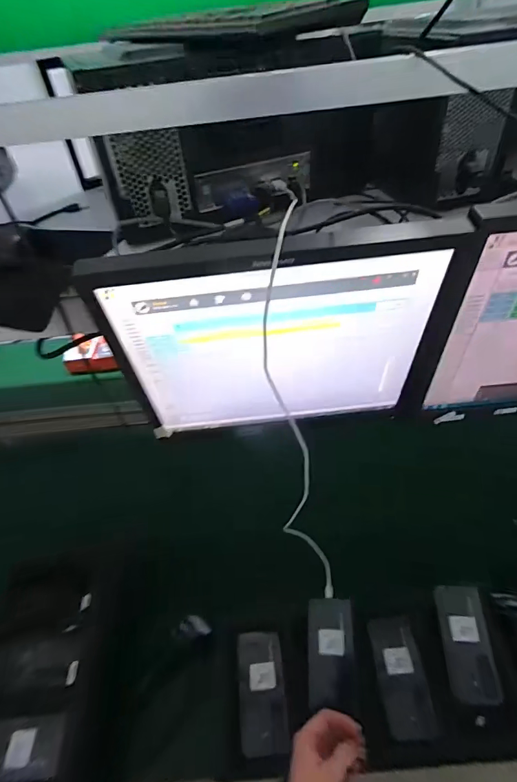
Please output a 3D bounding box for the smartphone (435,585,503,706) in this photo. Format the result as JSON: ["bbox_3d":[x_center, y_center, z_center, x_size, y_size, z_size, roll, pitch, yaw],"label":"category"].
[{"bbox_3d":[0.348,0.417,0.658,0.075,0.015,0.163,0,56,6],"label":"smartphone"}]

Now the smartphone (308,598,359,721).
[{"bbox_3d":[0.121,0.434,0.658,0.073,0.008,0.155,0,55,6],"label":"smartphone"}]

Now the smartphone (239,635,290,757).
[{"bbox_3d":[0.006,0.486,0.646,0.074,0.014,0.160,-6,43,0],"label":"smartphone"}]

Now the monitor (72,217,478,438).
[{"bbox_3d":[0.028,-0.048,0.477,0.369,0.279,0.070,-6,43,0],"label":"monitor"}]

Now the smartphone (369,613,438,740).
[{"bbox_3d":[0.229,0.455,0.635,0.073,0.004,0.157,-5,52,2],"label":"smartphone"}]

